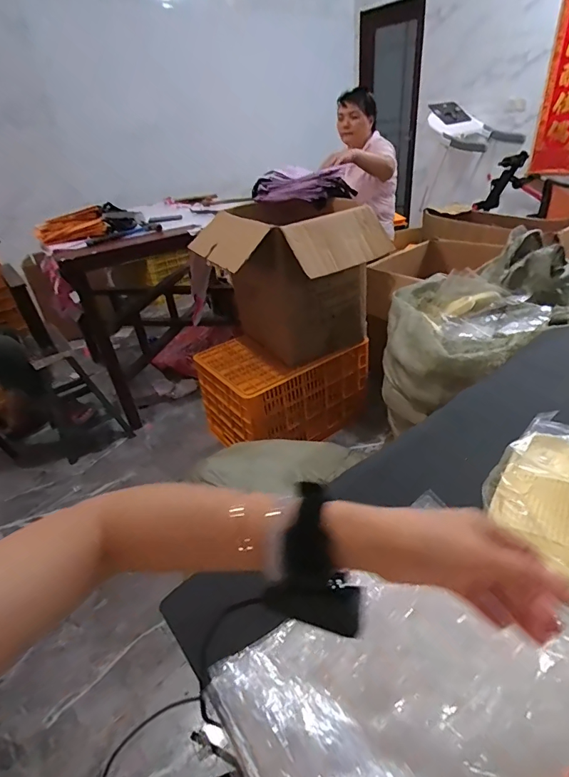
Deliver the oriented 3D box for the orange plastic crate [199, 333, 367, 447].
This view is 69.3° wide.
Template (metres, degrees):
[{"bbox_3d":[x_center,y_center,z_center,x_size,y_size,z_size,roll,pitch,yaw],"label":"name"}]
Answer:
[{"bbox_3d":[-0.019,-0.012,1.849,0.600,0.386,0.501,-27,39,-29],"label":"orange plastic crate"}]

